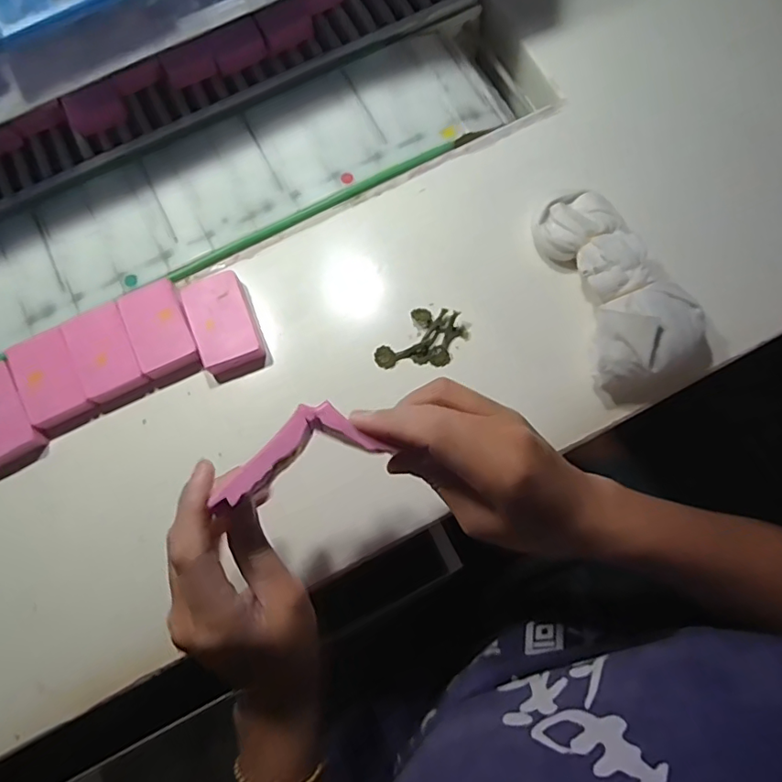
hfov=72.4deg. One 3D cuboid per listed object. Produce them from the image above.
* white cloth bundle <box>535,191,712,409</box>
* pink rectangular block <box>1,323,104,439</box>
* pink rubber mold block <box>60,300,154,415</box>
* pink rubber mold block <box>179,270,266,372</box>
[{"bbox_3d":[0.175,-0.080,0.392,0.098,0.052,0.166,-14,77,-3],"label":"white cloth bundle"},{"bbox_3d":[-0.255,-0.008,0.402,0.045,0.018,0.072,-26,78,-5],"label":"pink rectangular block"},{"bbox_3d":[-0.214,-0.025,0.403,0.043,0.017,0.070,-26,78,-5],"label":"pink rubber mold block"},{"bbox_3d":[-0.129,-0.054,0.407,0.046,0.021,0.074,-23,78,-5],"label":"pink rubber mold block"}]

